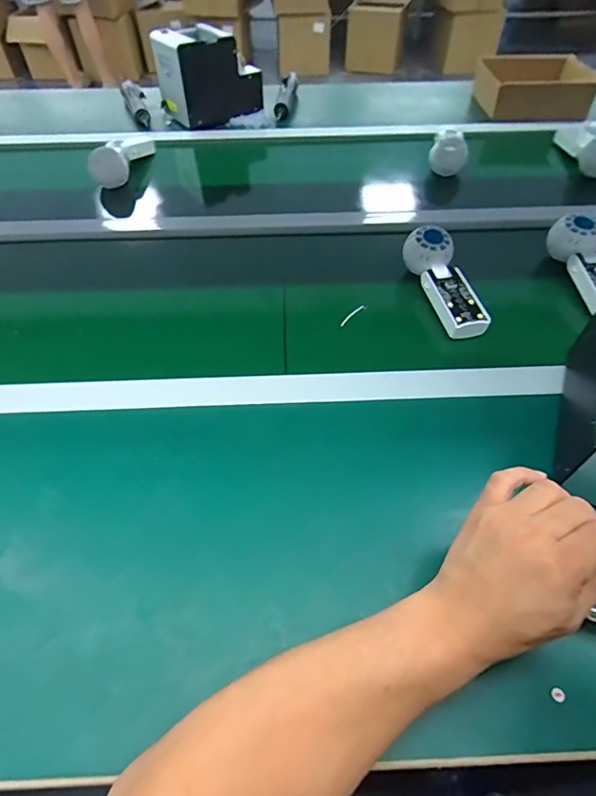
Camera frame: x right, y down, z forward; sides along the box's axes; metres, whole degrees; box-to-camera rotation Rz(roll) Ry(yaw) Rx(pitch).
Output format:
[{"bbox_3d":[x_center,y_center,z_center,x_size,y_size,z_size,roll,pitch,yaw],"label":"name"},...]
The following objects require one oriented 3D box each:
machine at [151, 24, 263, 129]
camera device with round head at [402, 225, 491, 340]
[{"bbox_3d":[-0.184,-0.660,0.913,0.187,0.153,0.122,-26,58,-20],"label":"machine"},{"bbox_3d":[0.193,-0.149,0.580,0.062,0.047,0.169,-14,67,-13],"label":"camera device with round head"}]

